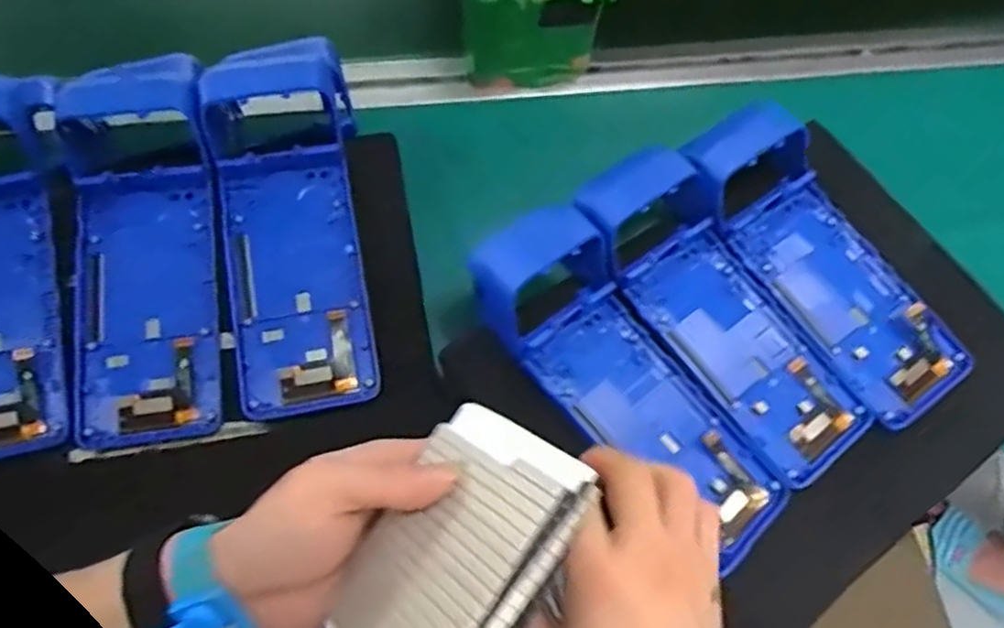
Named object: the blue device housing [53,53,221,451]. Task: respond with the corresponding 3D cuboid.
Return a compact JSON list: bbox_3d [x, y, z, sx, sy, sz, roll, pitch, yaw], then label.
[{"bbox_3d":[-0.224,-0.047,0.439,0.093,0.050,0.243,-9,72,-4],"label":"blue device housing"}]

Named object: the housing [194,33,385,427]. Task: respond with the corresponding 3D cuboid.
[{"bbox_3d":[-0.133,-0.061,0.454,0.087,0.065,0.242,-8,72,-4],"label":"housing"}]

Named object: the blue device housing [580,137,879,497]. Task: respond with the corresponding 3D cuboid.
[{"bbox_3d":[0.139,-0.002,0.456,0.080,0.051,0.218,-34,75,-12],"label":"blue device housing"}]

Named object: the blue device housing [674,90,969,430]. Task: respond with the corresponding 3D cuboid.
[{"bbox_3d":[0.216,-0.039,0.478,0.084,0.046,0.222,-34,75,-12],"label":"blue device housing"}]

